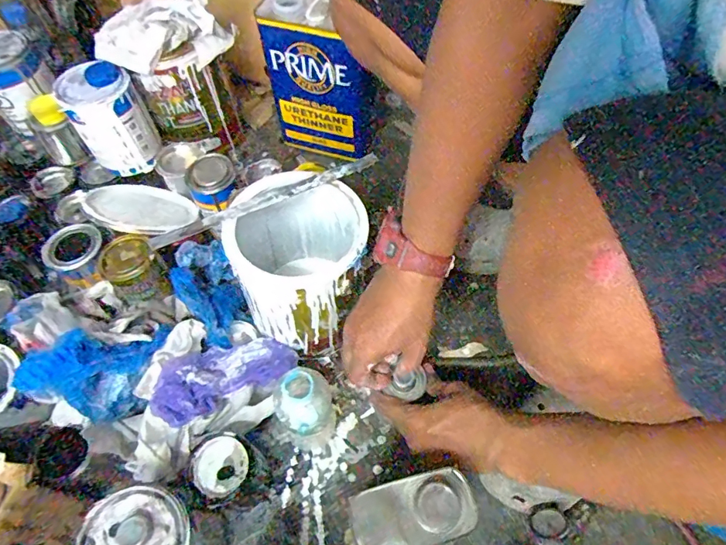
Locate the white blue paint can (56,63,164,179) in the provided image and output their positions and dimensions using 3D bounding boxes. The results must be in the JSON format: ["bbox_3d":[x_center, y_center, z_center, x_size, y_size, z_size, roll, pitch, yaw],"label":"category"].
[{"bbox_3d":[-0.383,-0.234,0.714,0.098,0.136,0.095,-1,59,1],"label":"white blue paint can"}]

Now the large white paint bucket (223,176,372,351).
[{"bbox_3d":[-0.075,-0.004,0.621,0.159,0.213,0.169,-1,59,1],"label":"large white paint bucket"}]

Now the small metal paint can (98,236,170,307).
[{"bbox_3d":[-0.303,-0.004,0.621,0.069,0.059,0.077,-33,64,-17],"label":"small metal paint can"}]

